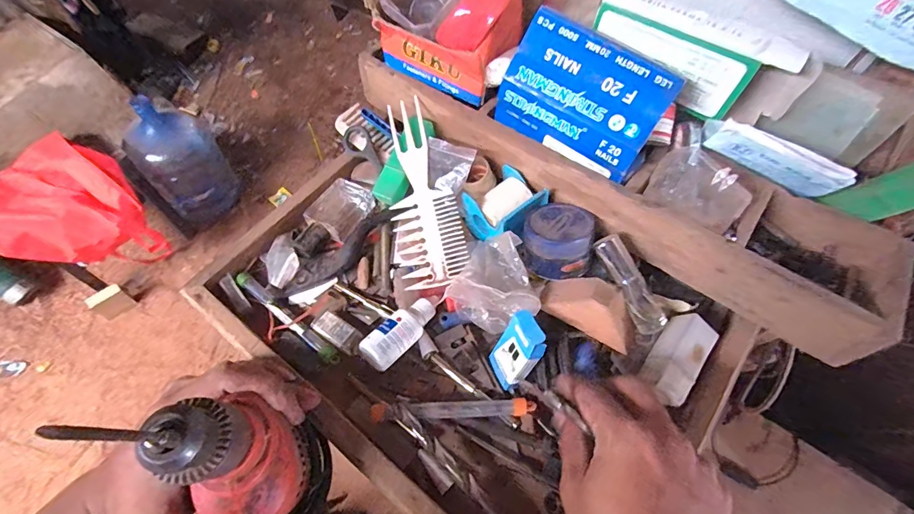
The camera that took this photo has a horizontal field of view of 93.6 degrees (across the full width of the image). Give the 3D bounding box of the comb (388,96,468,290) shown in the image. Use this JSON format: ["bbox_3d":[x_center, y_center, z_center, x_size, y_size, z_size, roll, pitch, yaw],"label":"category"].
[{"bbox_3d":[-0.037,-0.062,0.417,0.064,0.011,0.182,-15,77,9],"label":"comb"}]

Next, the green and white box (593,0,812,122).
[{"bbox_3d":[0.179,-0.159,0.339,0.142,0.055,0.038,32,69,15],"label":"green and white box"}]

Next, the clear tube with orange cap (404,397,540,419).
[{"bbox_3d":[0.012,0.121,0.346,0.098,0.012,0.015,-1,64,0],"label":"clear tube with orange cap"}]

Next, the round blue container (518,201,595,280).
[{"bbox_3d":[0.092,-0.017,0.396,0.061,0.049,0.066,9,46,13],"label":"round blue container"}]

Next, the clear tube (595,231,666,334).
[{"bbox_3d":[0.149,0.024,0.367,0.023,0.018,0.091,-35,101,-15],"label":"clear tube"}]

